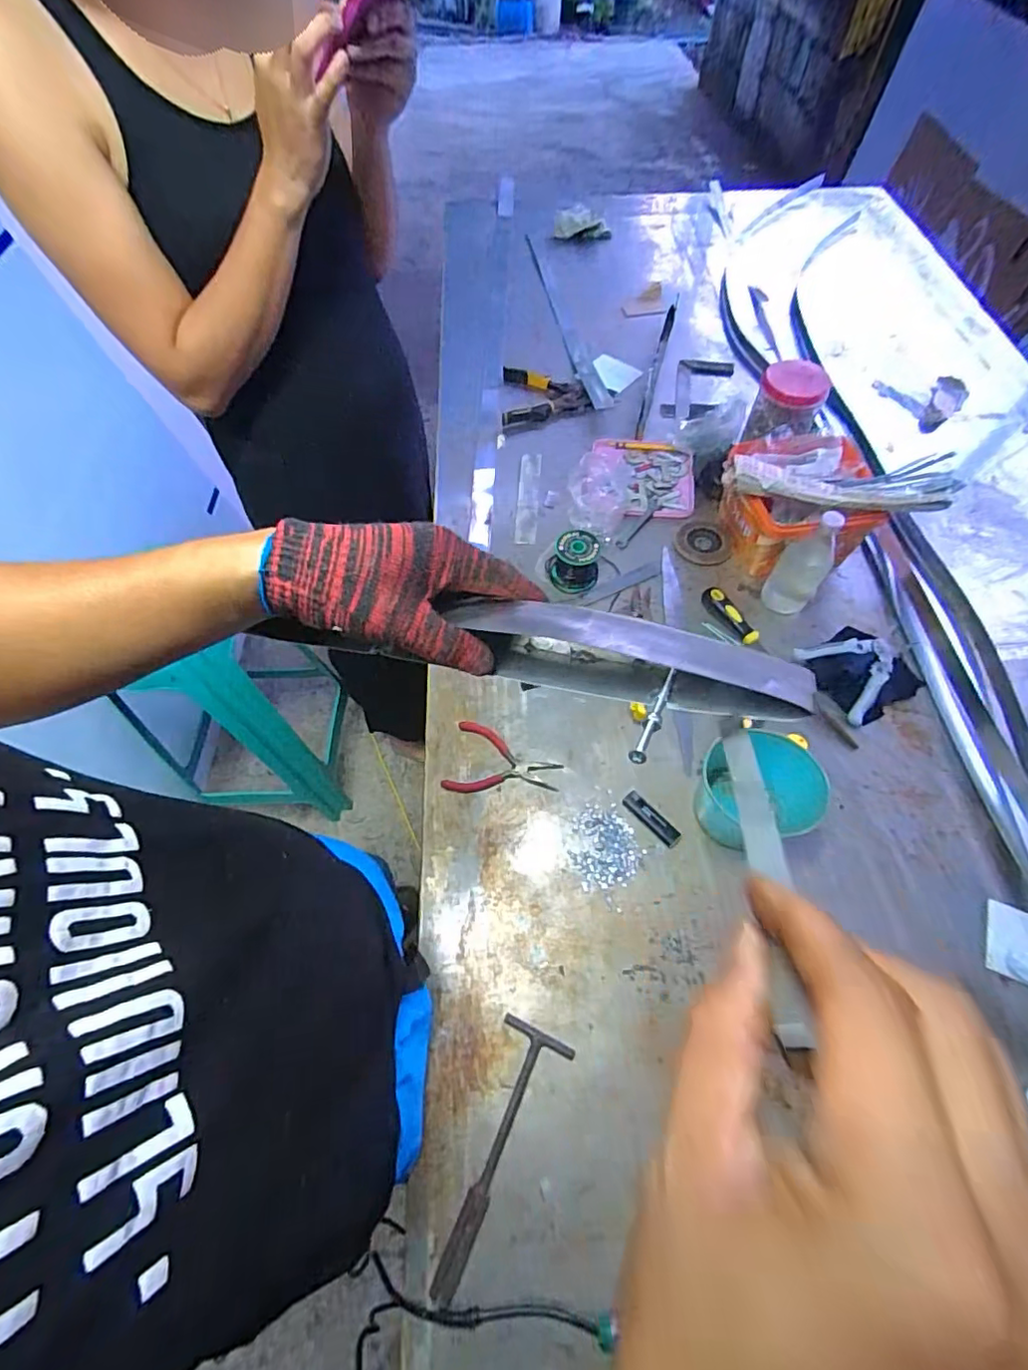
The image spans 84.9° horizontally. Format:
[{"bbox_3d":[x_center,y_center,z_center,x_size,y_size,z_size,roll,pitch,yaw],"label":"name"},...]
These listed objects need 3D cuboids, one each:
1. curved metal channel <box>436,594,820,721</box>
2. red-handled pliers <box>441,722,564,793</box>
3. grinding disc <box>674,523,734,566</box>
[{"bbox_3d":[0.061,-0.015,0.326,0.198,0.046,0.046,14,62,21],"label":"curved metal channel"},{"bbox_3d":[-0.012,0.109,0.752,0.147,0.007,0.099,12,62,9],"label":"red-handled pliers"},{"bbox_3d":[0.315,-0.237,0.933,0.087,0.008,0.084,-3,61,1],"label":"grinding disc"}]

